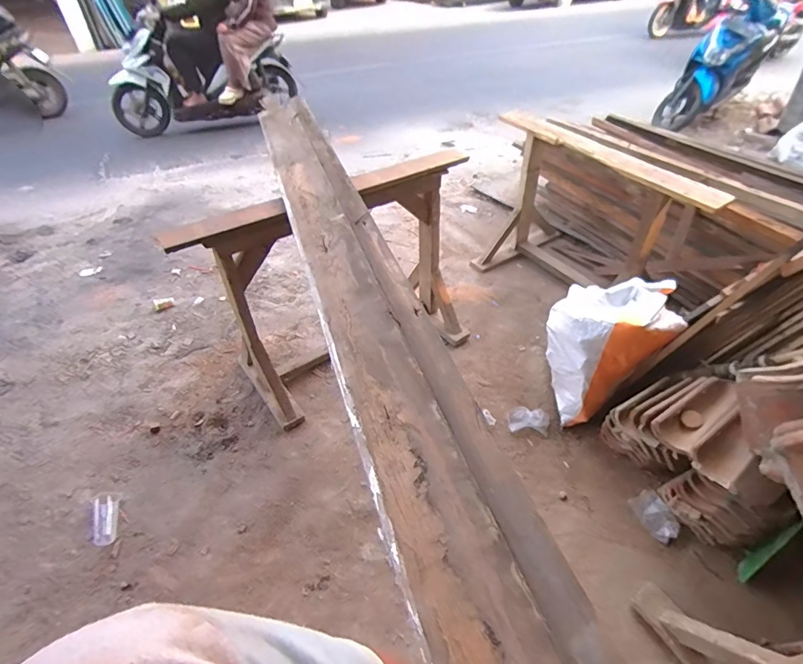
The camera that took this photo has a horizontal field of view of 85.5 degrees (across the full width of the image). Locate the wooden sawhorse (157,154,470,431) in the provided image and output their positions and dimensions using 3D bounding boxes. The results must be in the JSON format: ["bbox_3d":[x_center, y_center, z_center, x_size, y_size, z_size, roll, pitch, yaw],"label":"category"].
[{"bbox_3d":[-0.191,-0.159,1.729,1.082,0.776,0.401,-23,48,-19],"label":"wooden sawhorse"}]

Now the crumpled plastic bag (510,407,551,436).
[{"bbox_3d":[0.501,0.347,1.711,0.157,0.063,0.123,14,47,17],"label":"crumpled plastic bag"}]

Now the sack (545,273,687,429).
[{"bbox_3d":[0.794,0.028,1.701,0.387,0.424,0.450,-6,44,-4],"label":"sack"}]

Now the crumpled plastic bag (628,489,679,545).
[{"bbox_3d":[0.836,0.603,1.430,0.088,0.048,0.163,-13,45,-10],"label":"crumpled plastic bag"}]

